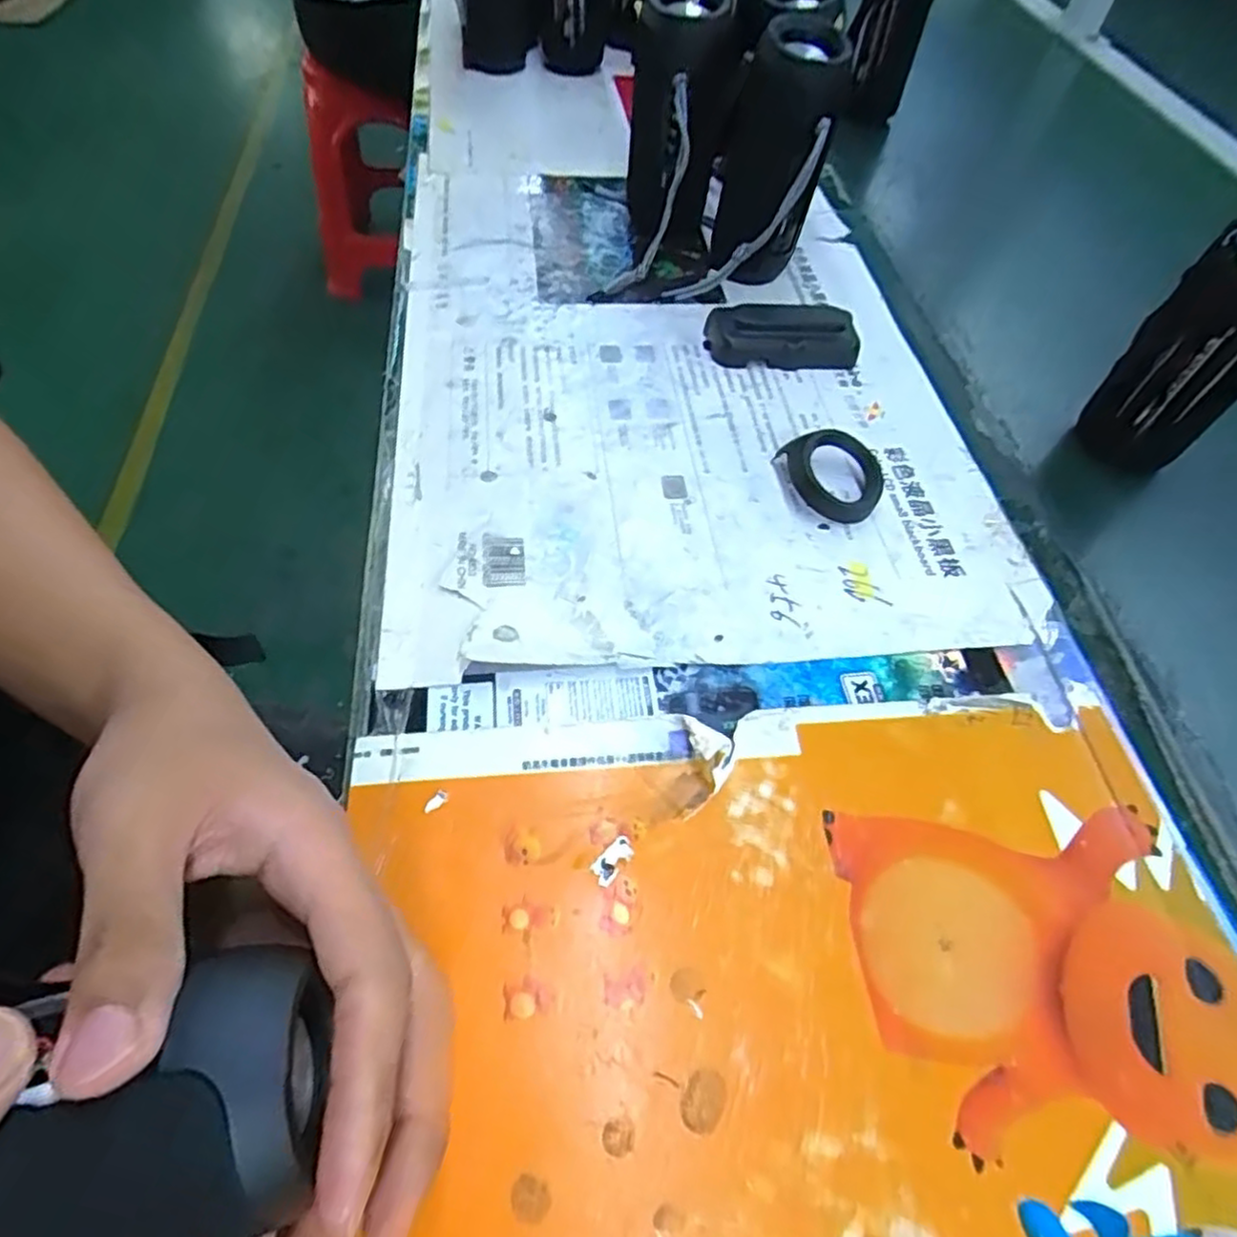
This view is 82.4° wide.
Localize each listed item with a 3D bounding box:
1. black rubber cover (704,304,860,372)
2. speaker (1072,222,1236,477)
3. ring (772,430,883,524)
[{"bbox_3d":[0.117,-0.199,0.502,0.105,0.027,0.042,0,55,-4],"label":"black rubber cover"},{"bbox_3d":[0.353,-0.162,0.432,0.066,0.134,0.066,37,60,20],"label":"speaker"},{"bbox_3d":[0.132,-0.086,0.426,0.051,0.024,0.059,-8,56,-10],"label":"ring"}]

